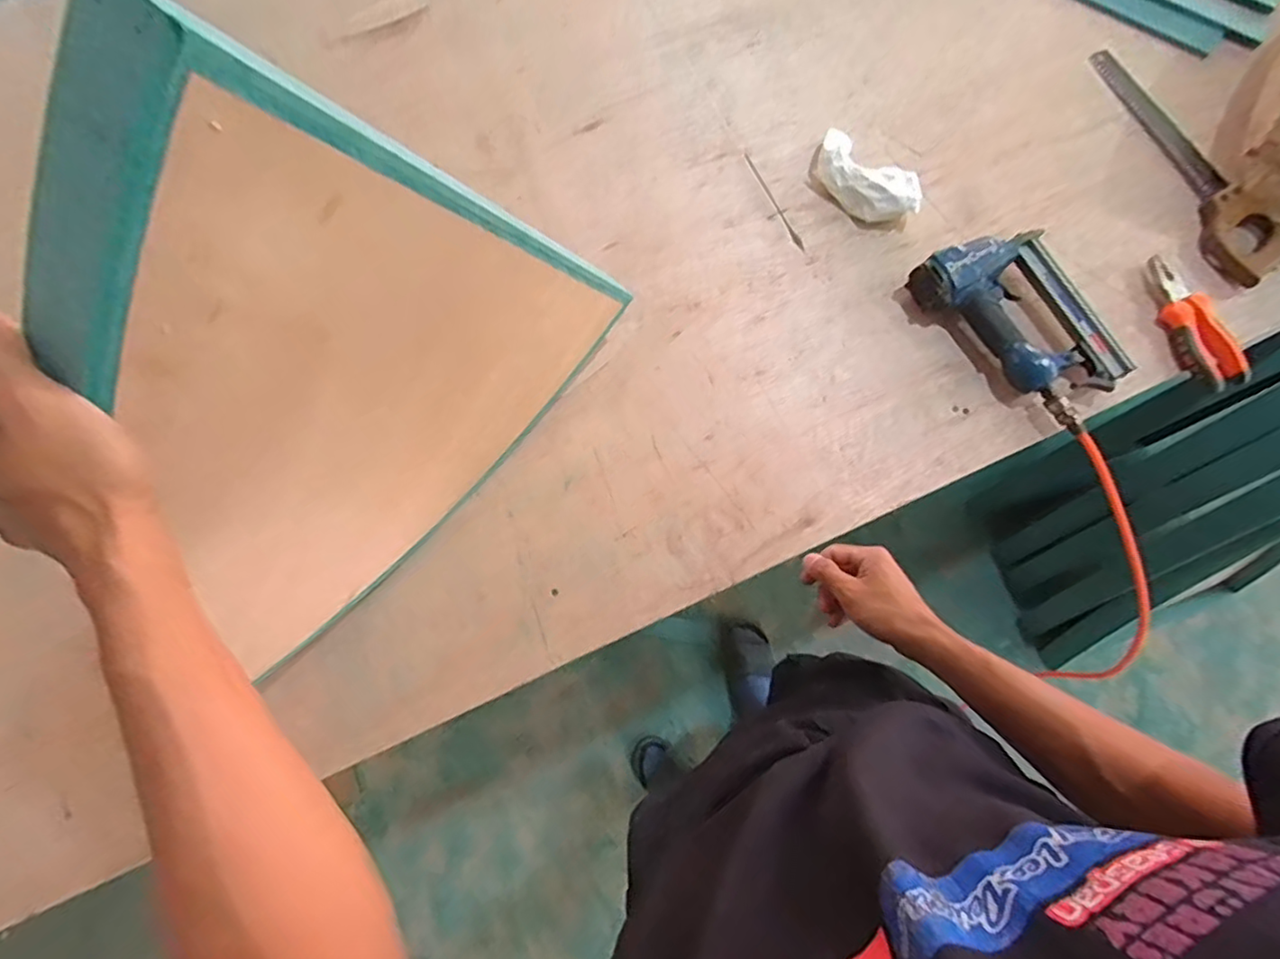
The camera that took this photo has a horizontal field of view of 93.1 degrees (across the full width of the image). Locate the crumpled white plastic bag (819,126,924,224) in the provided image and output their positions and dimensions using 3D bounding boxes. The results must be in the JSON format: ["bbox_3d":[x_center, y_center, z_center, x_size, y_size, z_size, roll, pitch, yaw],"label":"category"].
[{"bbox_3d":[0.286,-0.381,0.771,0.151,0.041,0.071,38,79,10],"label":"crumpled white plastic bag"}]

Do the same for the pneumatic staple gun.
[{"bbox_3d":[0.462,-0.198,0.716,0.156,0.054,0.249,-40,78,-9],"label":"pneumatic staple gun"}]

